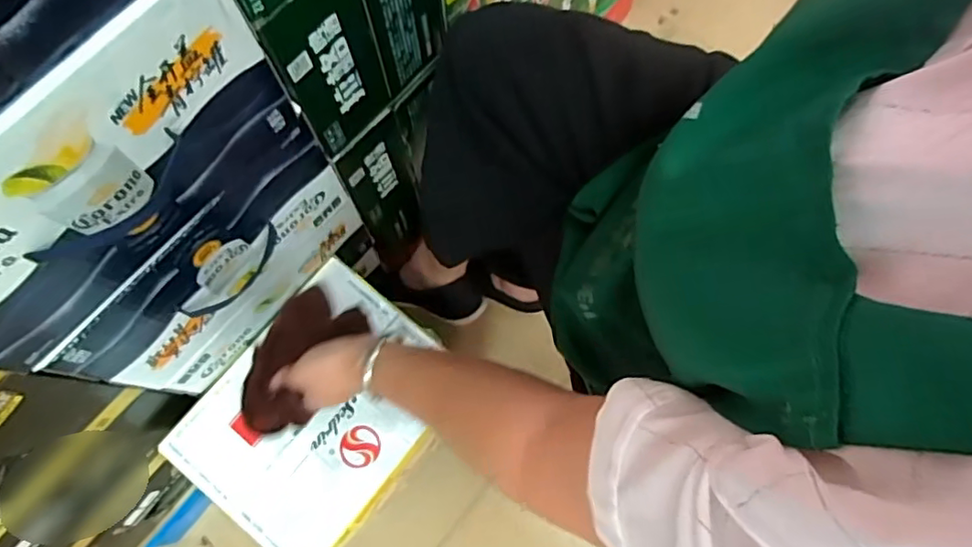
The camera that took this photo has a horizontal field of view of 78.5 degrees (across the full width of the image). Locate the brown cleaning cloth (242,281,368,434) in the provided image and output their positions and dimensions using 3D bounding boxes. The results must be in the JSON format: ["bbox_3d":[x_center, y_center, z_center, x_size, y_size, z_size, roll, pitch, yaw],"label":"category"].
[{"bbox_3d":[-0.177,0.078,0.573,0.074,0.045,0.146,19,59,5],"label":"brown cleaning cloth"}]

